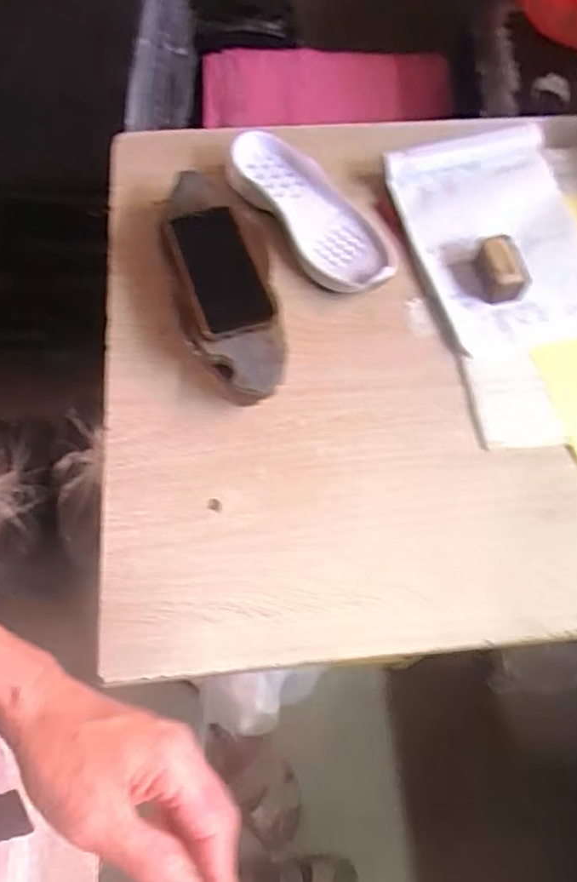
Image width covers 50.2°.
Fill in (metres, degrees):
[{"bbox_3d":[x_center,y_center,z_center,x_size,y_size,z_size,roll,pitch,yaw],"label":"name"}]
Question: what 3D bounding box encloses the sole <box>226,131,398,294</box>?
[{"bbox_3d":[0.031,-0.270,0.727,0.097,0.043,0.259,-30,69,-15],"label":"sole"}]

